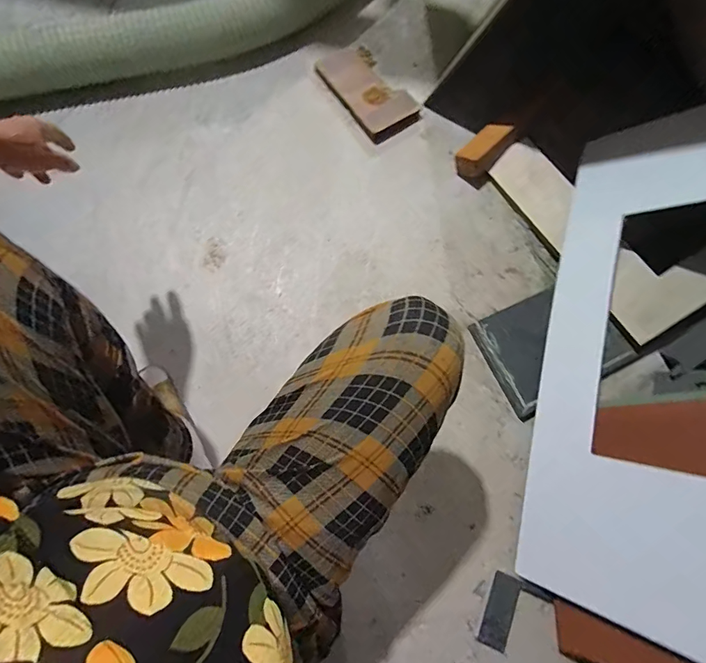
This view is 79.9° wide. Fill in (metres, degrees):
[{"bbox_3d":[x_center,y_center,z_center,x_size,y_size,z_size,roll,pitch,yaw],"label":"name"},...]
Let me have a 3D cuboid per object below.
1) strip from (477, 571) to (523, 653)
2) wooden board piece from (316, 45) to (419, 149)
[{"bbox_3d":[0.234,0.442,0.666,0.052,0.010,0.105,23,78,-3],"label":"strip"},{"bbox_3d":[0.030,-0.510,0.896,0.123,0.016,0.232,-37,82,-12],"label":"wooden board piece"}]

